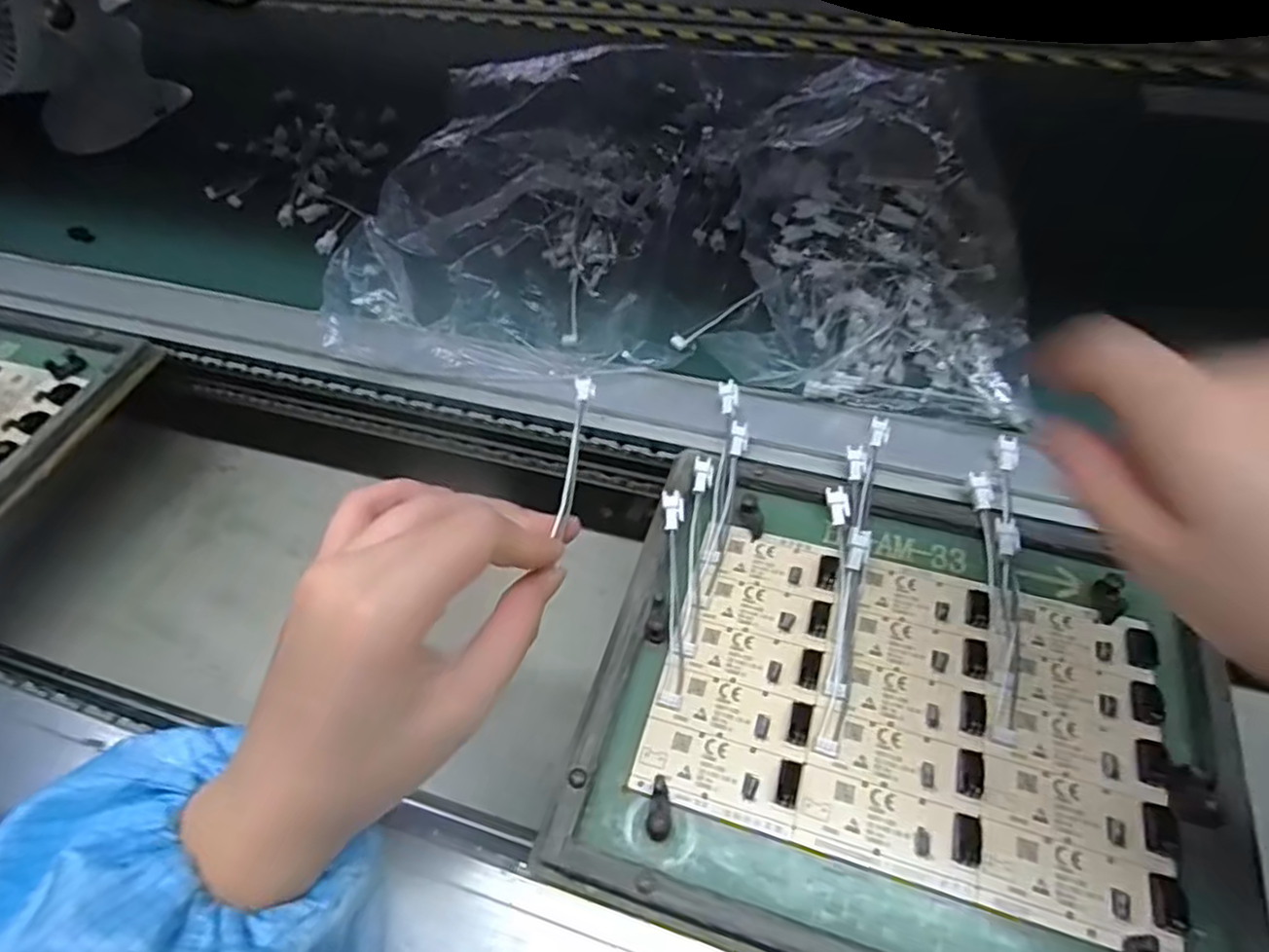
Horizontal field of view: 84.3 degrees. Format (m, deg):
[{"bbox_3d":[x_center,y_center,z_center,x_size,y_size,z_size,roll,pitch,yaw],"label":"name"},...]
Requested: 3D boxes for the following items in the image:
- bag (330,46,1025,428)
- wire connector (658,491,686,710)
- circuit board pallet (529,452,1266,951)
[{"bbox_3d":[0.035,-0.214,0.468,0.390,0.071,0.362,7,55,8],"label":"bag"},{"bbox_3d":[0.017,0.051,0.314,0.011,0.016,0.096,0,54,4],"label":"wire connector"},{"bbox_3d":[0.105,0.092,0.283,0.233,0.017,0.196,13,56,12],"label":"circuit board pallet"}]

